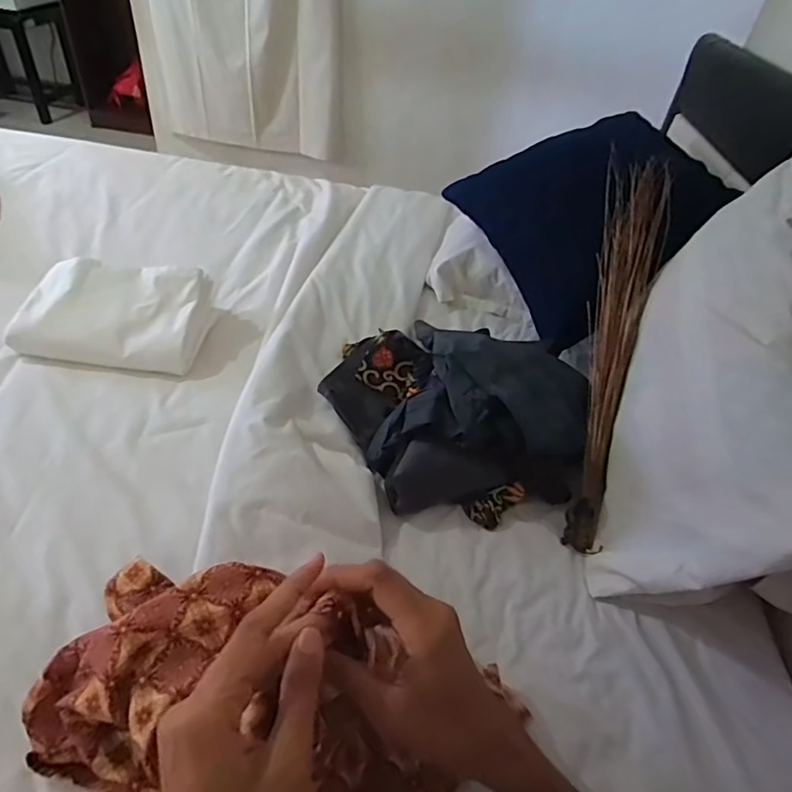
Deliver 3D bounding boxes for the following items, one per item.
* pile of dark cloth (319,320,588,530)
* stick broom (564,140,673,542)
[{"bbox_3d":[0.089,0.024,0.806,0.373,0.138,0.287,8,43,0],"label":"pile of dark cloth"},{"bbox_3d":[0.331,-0.087,0.830,0.093,0.028,0.659,5,74,39],"label":"stick broom"}]

